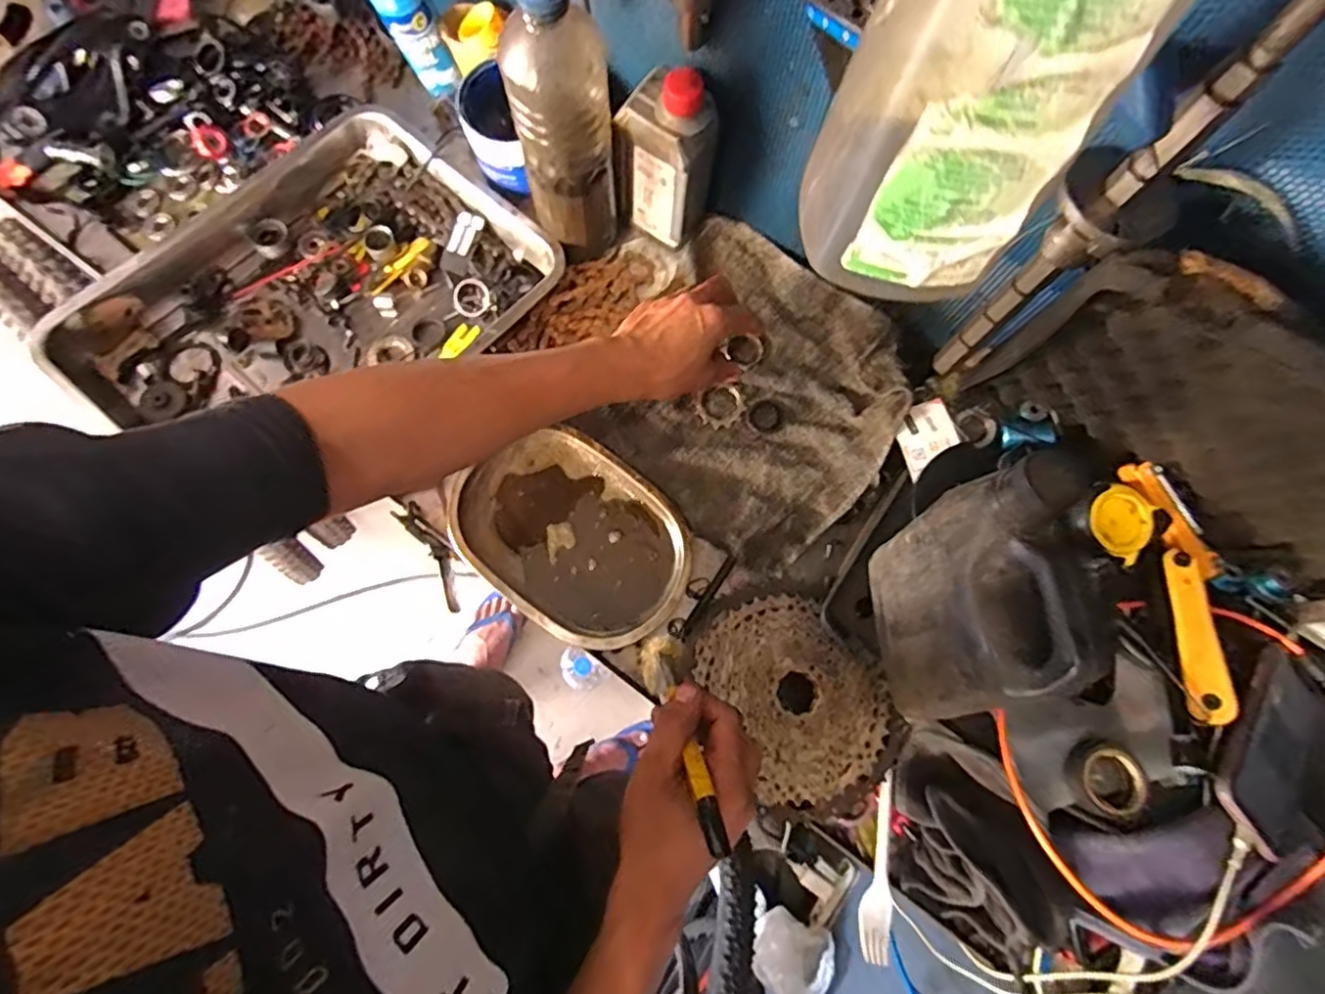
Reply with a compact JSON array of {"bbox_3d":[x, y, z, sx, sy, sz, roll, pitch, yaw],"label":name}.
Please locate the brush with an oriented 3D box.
[{"bbox_3d":[0.018,0.157,0.430,0.032,0.030,0.166,-22,35,-6],"label":"brush"}]

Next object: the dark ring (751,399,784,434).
[{"bbox_3d":[0.101,-0.078,0.623,0.033,0.004,0.033,0,77,-1],"label":"dark ring"}]

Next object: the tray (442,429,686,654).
[{"bbox_3d":[-0.078,0.035,0.581,0.208,0.029,0.152,38,79,7],"label":"tray"}]

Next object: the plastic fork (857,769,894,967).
[{"bbox_3d":[0.175,0.298,0.522,0.022,0.019,0.138,9,77,1],"label":"plastic fork"}]

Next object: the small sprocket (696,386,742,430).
[{"bbox_3d":[0.056,-0.089,0.627,0.040,0.004,0.044,0,77,-1],"label":"small sprocket"}]

